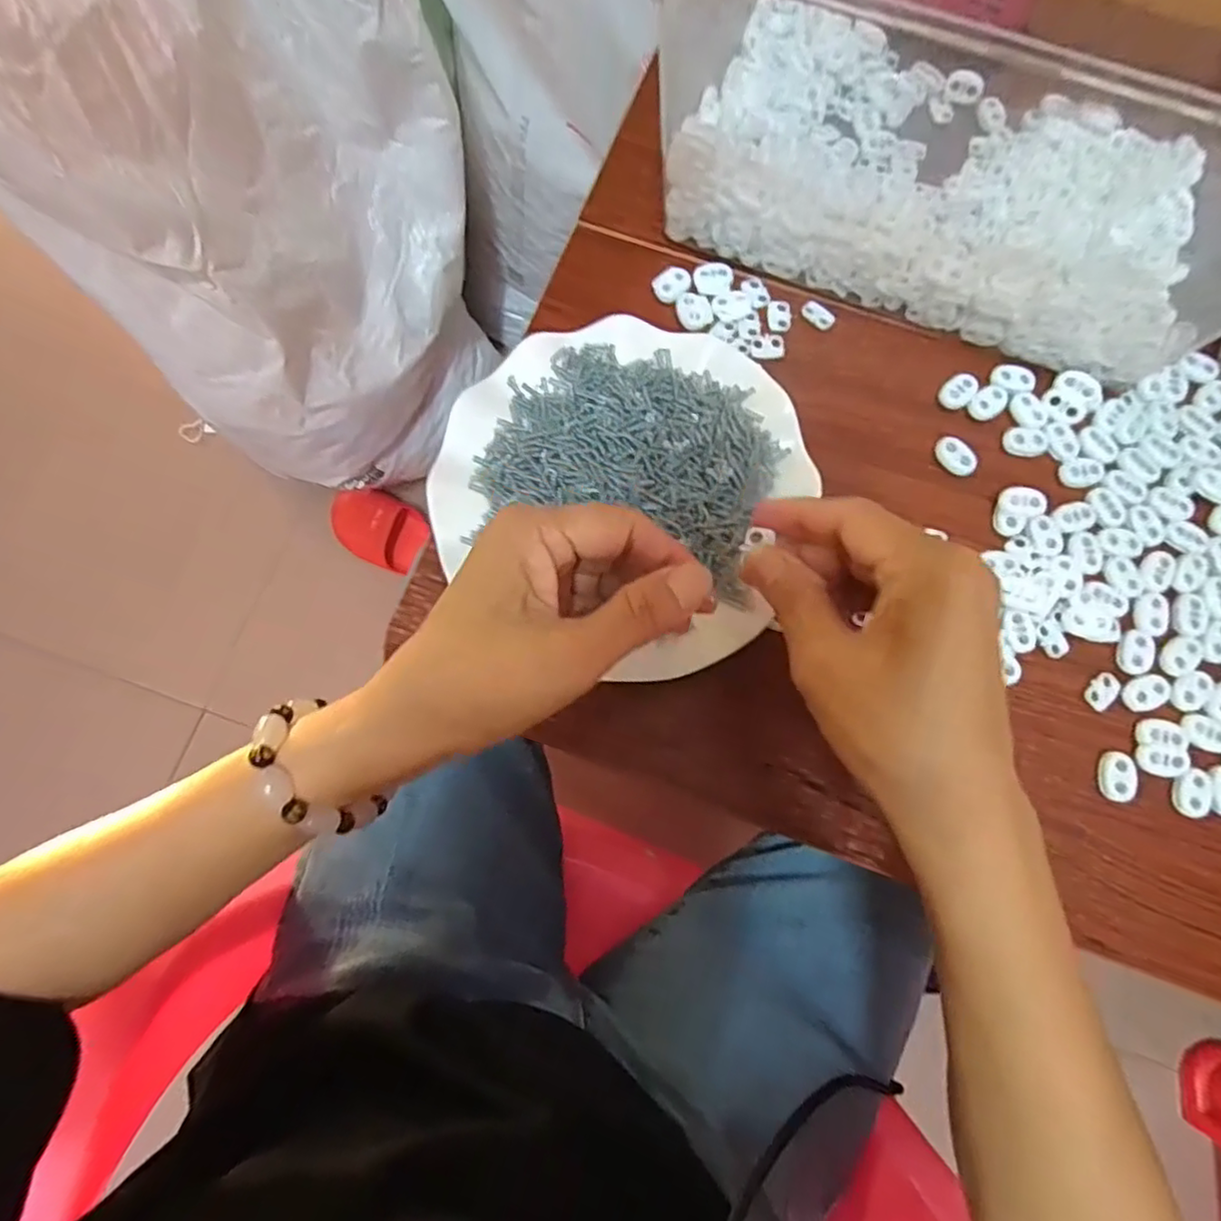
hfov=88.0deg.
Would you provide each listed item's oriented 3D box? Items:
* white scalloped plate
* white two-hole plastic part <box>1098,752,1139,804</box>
[{"bbox_3d":[0.005,-0.065,0.323,0.174,0.030,0.175,0,80,-1],"label":"white scalloped plate"},{"bbox_3d":[0.239,0.078,0.298,0.015,0.006,0.022,18,78,4],"label":"white two-hole plastic part"}]

